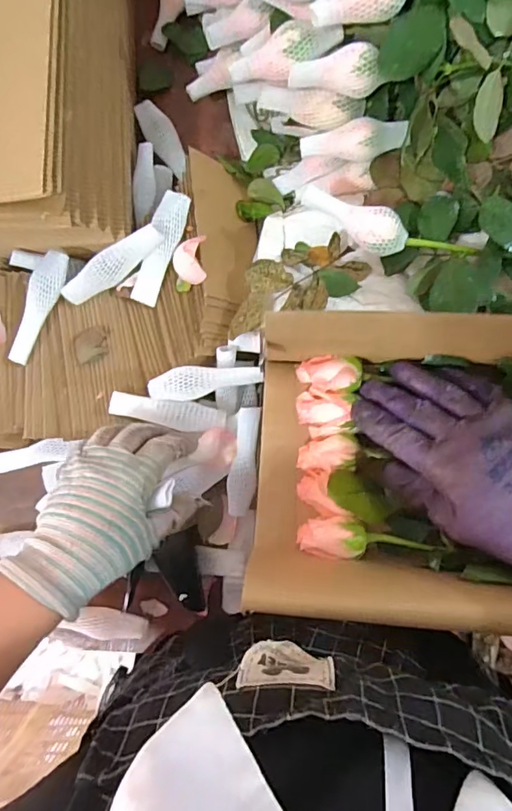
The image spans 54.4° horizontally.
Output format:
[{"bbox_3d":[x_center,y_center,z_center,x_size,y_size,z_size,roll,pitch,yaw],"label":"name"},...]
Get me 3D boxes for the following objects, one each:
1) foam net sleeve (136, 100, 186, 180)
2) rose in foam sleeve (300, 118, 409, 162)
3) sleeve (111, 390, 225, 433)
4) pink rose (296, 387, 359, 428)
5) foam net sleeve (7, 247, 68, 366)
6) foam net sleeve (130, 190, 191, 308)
[{"bbox_3d":[-0.091,-0.261,0.484,0.029,0.013,0.074,-34,99,7],"label":"foam net sleeve"},{"bbox_3d":[0.082,-0.223,0.417,0.086,0.023,0.030,-1,86,0],"label":"rose in foam sleeve"},{"bbox_3d":[-0.074,0.005,0.423,0.095,0.018,0.023,12,86,1],"label":"sleeve"},{"bbox_3d":[0.049,0.003,0.367,0.038,0.023,0.027,12,86,1],"label":"pink rose"},{"bbox_3d":[-0.188,-0.084,0.423,0.026,0.021,0.097,28,86,2],"label":"foam net sleeve"},{"bbox_3d":[-0.082,-0.133,0.423,0.025,0.014,0.095,22,101,2],"label":"foam net sleeve"}]

